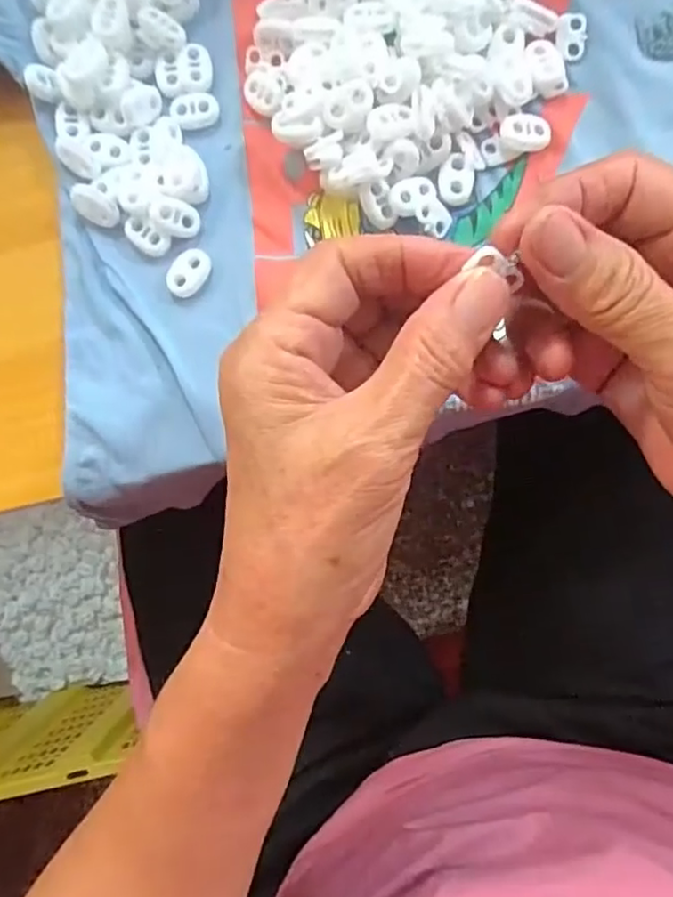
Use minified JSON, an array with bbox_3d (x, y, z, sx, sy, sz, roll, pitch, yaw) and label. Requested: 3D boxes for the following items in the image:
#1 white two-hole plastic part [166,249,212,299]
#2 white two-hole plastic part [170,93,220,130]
[{"bbox_3d":[-0.067,-0.079,0.287,0.015,0.006,0.023,35,89,6],"label":"white two-hole plastic part"},{"bbox_3d":[-0.065,-0.155,0.290,0.021,0.004,0.016,-9,86,4],"label":"white two-hole plastic part"}]

